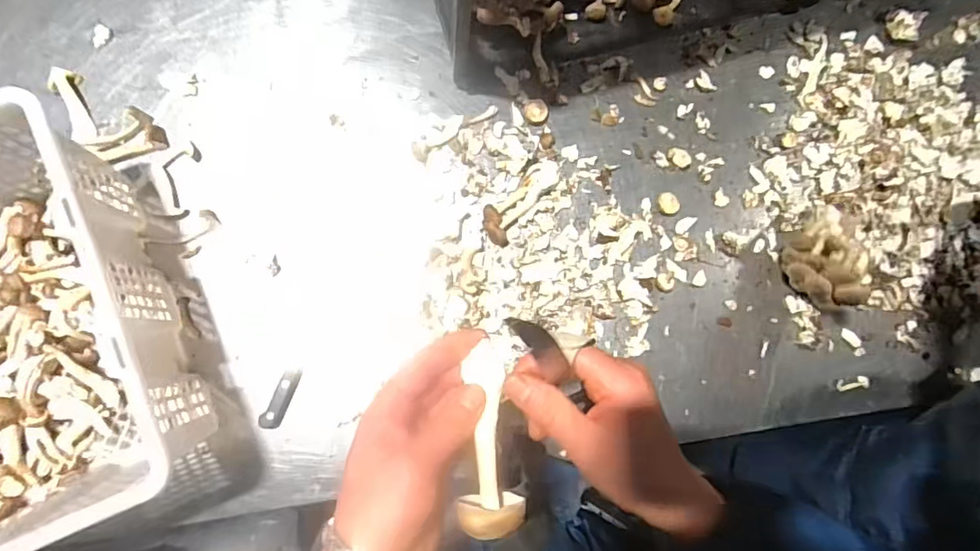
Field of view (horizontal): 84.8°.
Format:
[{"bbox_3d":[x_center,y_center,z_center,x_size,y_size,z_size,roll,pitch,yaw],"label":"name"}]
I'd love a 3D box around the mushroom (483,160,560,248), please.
[{"bbox_3d":[0.032,-0.088,0.610,0.041,0.021,0.112,38,81,0],"label":"mushroom"}]

